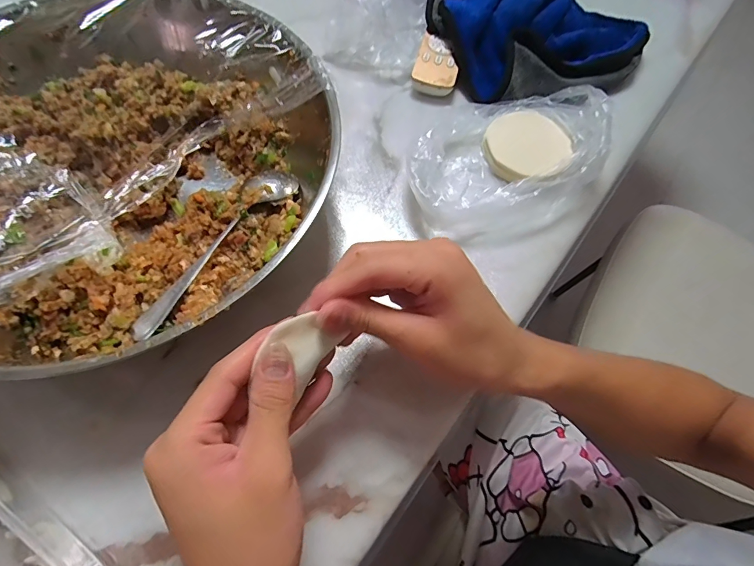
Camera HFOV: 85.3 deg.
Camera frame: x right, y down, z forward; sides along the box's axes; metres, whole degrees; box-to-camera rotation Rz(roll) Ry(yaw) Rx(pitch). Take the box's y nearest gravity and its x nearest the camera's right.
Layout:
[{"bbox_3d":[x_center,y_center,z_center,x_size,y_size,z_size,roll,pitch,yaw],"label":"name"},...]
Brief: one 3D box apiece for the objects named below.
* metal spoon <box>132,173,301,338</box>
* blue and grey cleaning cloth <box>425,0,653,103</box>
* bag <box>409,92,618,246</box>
[{"bbox_3d":[-0.128,-0.033,0.321,0.034,0.015,0.171,34,69,13],"label":"metal spoon"},{"bbox_3d":[0.178,-0.282,0.447,0.228,0.044,0.176,-19,67,-10],"label":"blue and grey cleaning cloth"},{"bbox_3d":[0.116,-0.113,0.371,0.181,0.053,0.134,-9,66,-6],"label":"bag"}]

